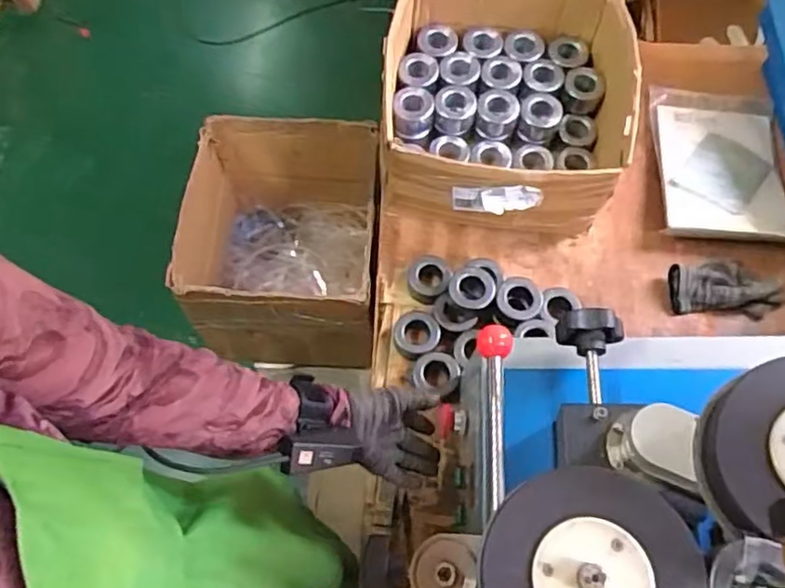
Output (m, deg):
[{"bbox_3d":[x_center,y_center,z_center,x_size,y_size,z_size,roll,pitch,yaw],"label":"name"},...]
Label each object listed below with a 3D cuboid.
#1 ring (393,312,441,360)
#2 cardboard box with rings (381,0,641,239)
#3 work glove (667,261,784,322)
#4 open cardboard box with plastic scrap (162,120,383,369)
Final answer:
[{"bbox_3d":[0.033,0.059,0.889,0.061,0.038,0.061,0,66,0],"label":"ring"},{"bbox_3d":[0.158,-0.269,0.949,0.340,0.182,0.355,5,67,2],"label":"cardboard box with rings"},{"bbox_3d":[0.472,-0.009,0.912,0.155,0.035,0.083,5,67,3],"label":"work glove"},{"bbox_3d":[-0.173,-0.085,1.092,0.300,0.257,0.313,4,67,2],"label":"open cardboard box with plastic scrap"}]

